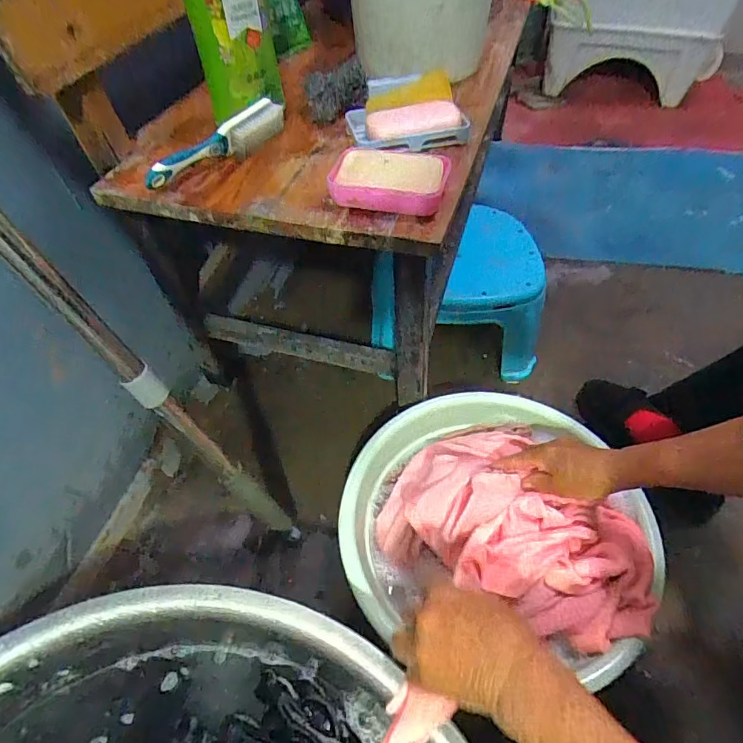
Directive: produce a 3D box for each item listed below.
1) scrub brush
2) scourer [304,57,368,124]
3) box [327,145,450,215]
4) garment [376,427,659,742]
[{"bbox_3d":[-0.160,-0.243,0.496,0.178,0.033,0.030,-36,56,-24],"label":"scrub brush"},{"bbox_3d":[-0.041,-0.333,0.564,0.075,0.043,0.048,-8,49,-3],"label":"scourer"},{"bbox_3d":[0.018,-0.187,0.454,0.108,0.036,0.068,10,51,13],"label":"box"},{"bbox_3d":[0.158,0.194,0.541,0.289,0.130,0.350,-6,49,-1],"label":"garment"}]

